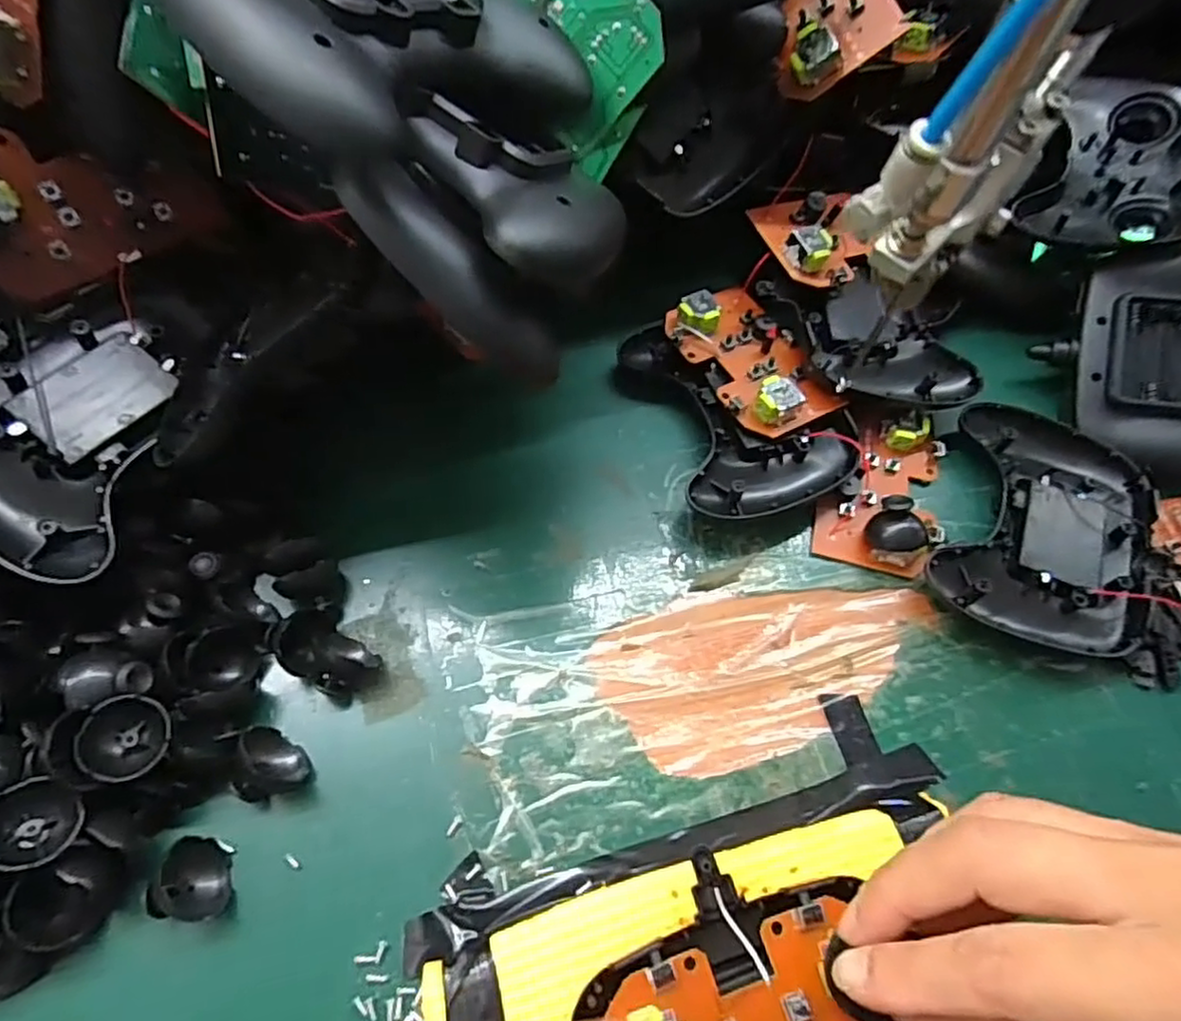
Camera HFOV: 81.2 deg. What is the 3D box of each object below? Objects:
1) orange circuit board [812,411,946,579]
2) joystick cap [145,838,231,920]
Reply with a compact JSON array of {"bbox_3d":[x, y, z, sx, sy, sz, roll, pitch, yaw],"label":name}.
[{"bbox_3d":[0.141,-0.014,0.326,0.054,0.023,0.083,16,62,5],"label":"orange circuit board"},{"bbox_3d":[-0.134,0.125,0.235,0.026,0.012,0.025,21,49,-26],"label":"joystick cap"}]

